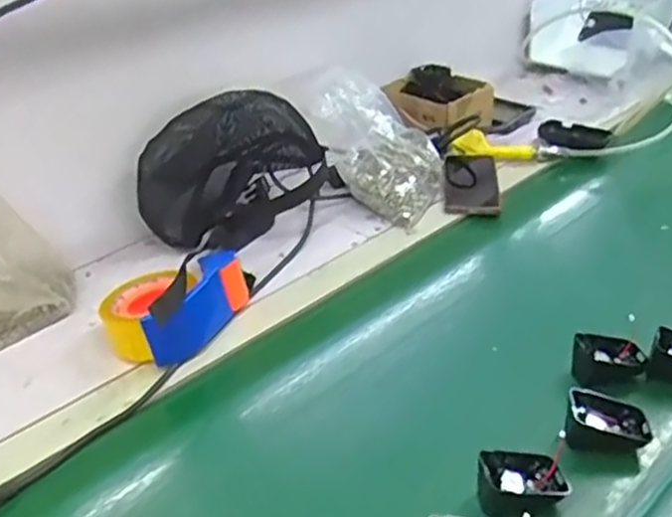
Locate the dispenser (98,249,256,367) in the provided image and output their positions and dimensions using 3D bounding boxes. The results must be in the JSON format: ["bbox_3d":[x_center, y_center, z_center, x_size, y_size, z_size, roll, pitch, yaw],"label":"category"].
[{"bbox_3d":[-0.176,0.045,0.766,0.111,0.079,0.159,16,37,26],"label":"dispenser"}]

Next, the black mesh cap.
[{"bbox_3d":[-0.135,-0.115,0.924,0.190,0.175,0.171,10,35,16],"label":"black mesh cap"}]

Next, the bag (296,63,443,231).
[{"bbox_3d":[0.060,-0.156,0.975,0.167,0.151,0.146,12,36,20],"label":"bag"}]

